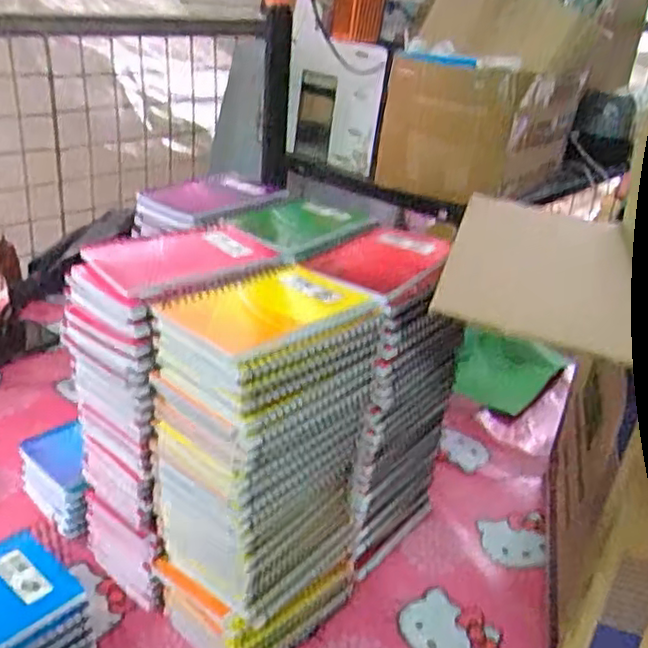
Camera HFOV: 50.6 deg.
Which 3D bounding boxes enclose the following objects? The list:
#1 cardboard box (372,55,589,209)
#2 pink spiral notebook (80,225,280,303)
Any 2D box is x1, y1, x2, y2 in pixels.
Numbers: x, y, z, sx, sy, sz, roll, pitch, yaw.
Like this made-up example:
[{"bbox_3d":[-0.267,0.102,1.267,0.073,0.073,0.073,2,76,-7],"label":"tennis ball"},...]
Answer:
[{"bbox_3d":[0.268,-0.345,1.215,0.291,0.221,0.246,-19,35,-40],"label":"cardboard box"},{"bbox_3d":[-0.106,-0.053,0.532,0.136,0.012,0.095,-17,35,-39],"label":"pink spiral notebook"}]

